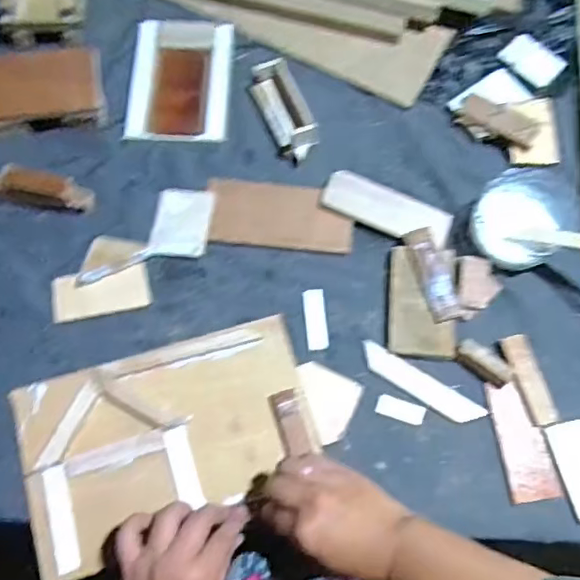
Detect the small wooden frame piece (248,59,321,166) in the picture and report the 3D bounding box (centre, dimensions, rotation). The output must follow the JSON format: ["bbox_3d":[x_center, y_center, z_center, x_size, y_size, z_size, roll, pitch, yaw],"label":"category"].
[{"bbox_3d":[-0.009,-0.197,0.597,0.044,0.032,0.118,-21,72,-6],"label":"small wooden frame piece"}]

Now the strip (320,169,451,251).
[{"bbox_3d":[0.099,-0.083,0.575,0.131,0.004,0.049,23,73,9],"label":"strip"}]

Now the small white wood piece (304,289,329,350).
[{"bbox_3d":[0.026,0.028,0.552,0.020,0.004,0.061,-5,71,-1],"label":"small white wood piece"}]

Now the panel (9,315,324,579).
[{"bbox_3d":[-0.105,0.129,0.499,0.249,0.020,0.159,-18,70,-7],"label":"panel"}]

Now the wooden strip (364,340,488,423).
[{"bbox_3d":[0.120,0.088,0.522,0.120,0.004,0.024,31,74,11],"label":"wooden strip"}]

